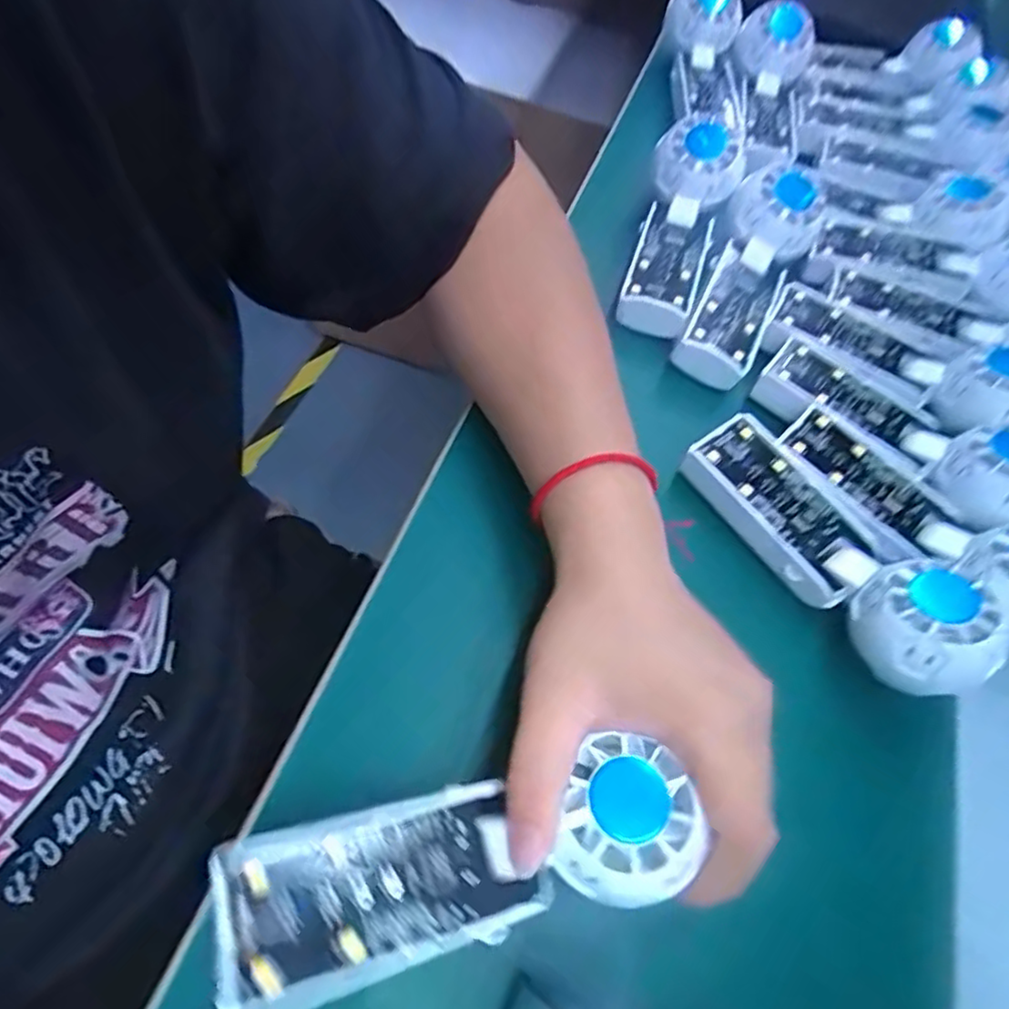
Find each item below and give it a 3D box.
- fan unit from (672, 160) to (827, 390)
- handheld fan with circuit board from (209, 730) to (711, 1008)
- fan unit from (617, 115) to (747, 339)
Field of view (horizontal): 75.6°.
[{"bbox_3d":[0.163,-0.158,0.428,0.058,0.043,0.170,28,61,6],"label":"fan unit"},{"bbox_3d":[-0.012,0.124,0.222,0.155,0.028,0.051,-9,63,-12],"label":"handheld fan with circuit board"},{"bbox_3d":[0.120,-0.191,0.439,0.057,0.045,0.160,19,61,1],"label":"fan unit"}]

